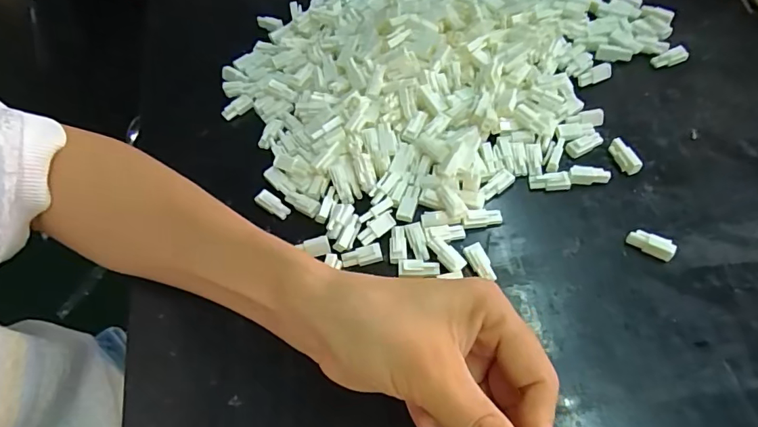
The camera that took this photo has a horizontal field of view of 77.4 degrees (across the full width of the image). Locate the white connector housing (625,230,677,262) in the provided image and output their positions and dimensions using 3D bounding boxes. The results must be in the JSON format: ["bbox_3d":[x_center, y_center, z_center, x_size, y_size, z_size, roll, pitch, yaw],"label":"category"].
[{"bbox_3d":[0.162,0.019,0.283,0.026,0.012,0.009,29,65,20],"label":"white connector housing"}]

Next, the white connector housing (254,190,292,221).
[{"bbox_3d":[-0.071,-0.006,0.319,0.025,0.008,0.011,34,67,22],"label":"white connector housing"}]

